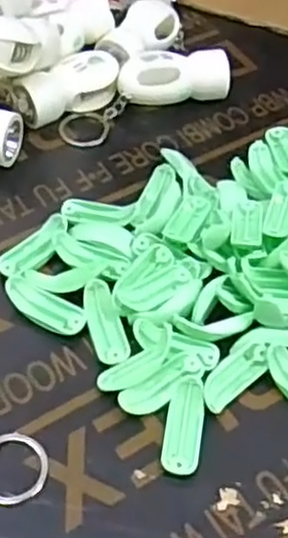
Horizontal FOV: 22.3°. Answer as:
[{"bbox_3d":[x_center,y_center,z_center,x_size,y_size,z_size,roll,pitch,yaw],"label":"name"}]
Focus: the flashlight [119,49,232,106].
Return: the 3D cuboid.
[{"bbox_3d":[0.019,-0.116,0.445,0.066,0.029,0.026,-1,51,-5],"label":"flashlight"}]

